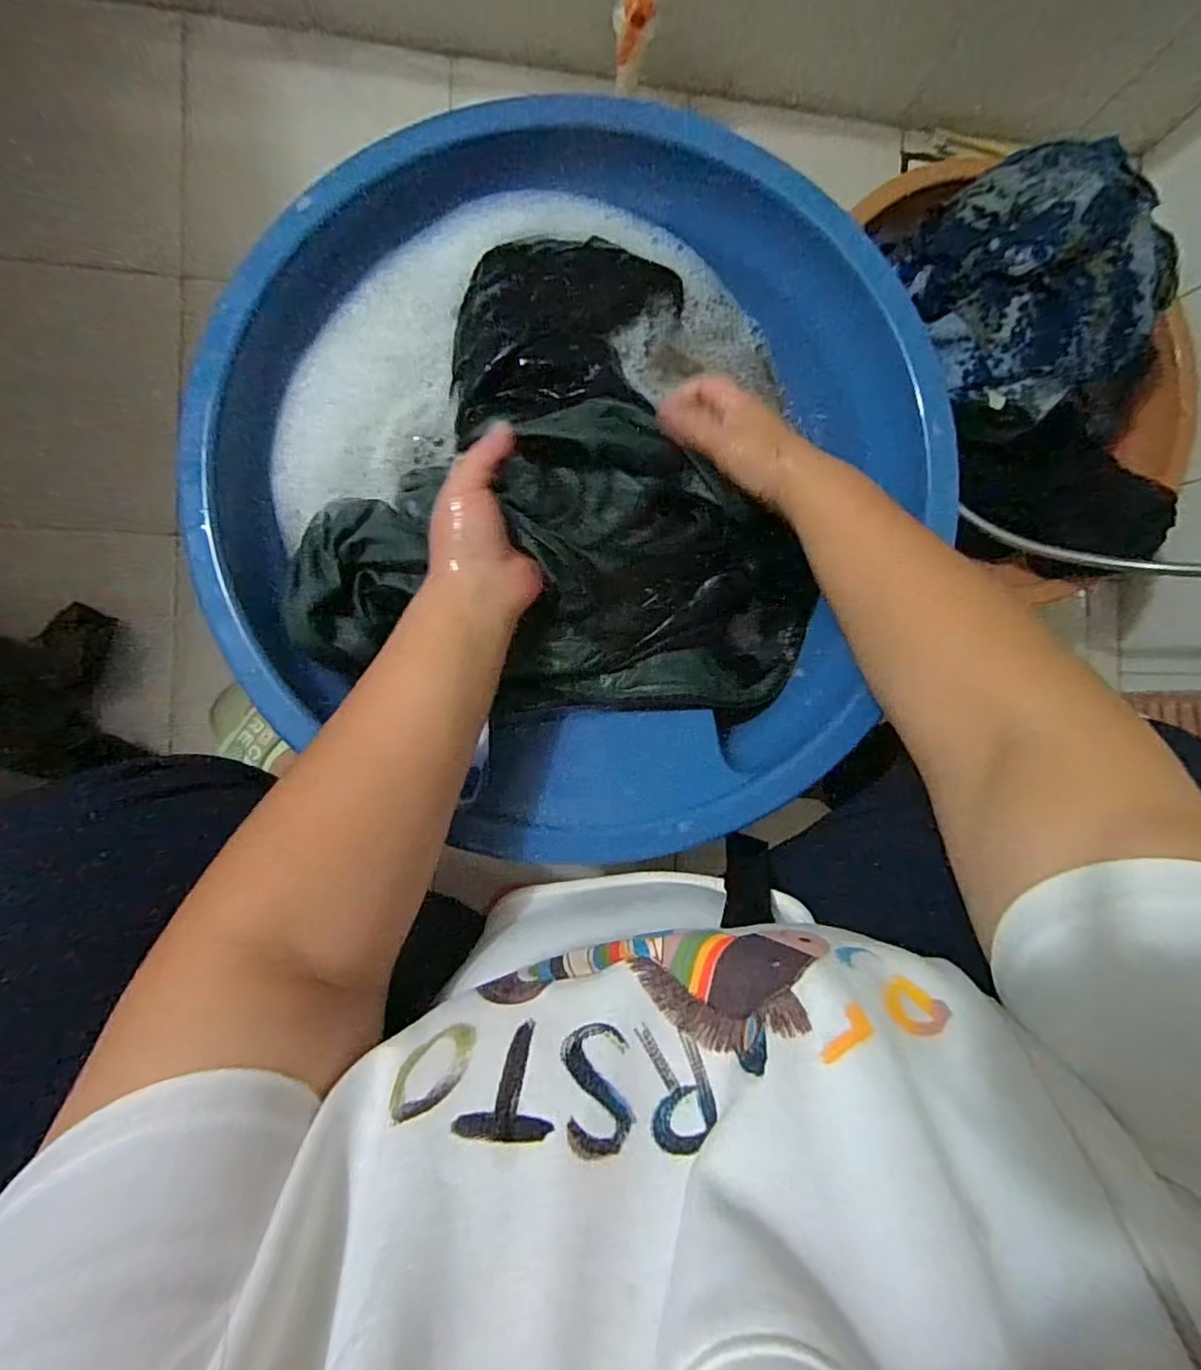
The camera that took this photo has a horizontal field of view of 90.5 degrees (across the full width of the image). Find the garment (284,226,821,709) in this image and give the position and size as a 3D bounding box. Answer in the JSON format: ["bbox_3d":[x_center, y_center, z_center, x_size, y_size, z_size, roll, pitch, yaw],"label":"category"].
[{"bbox_3d":[-0.028,-0.144,0.398,0.329,0.082,0.324,-1,92,-7],"label":"garment"}]

